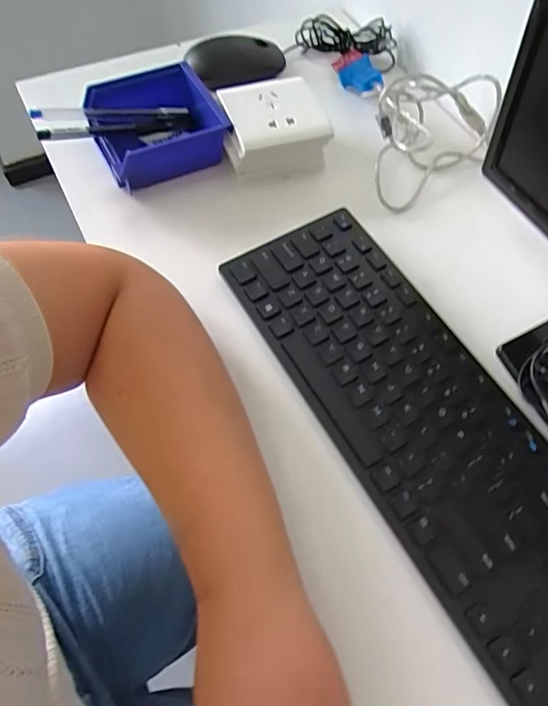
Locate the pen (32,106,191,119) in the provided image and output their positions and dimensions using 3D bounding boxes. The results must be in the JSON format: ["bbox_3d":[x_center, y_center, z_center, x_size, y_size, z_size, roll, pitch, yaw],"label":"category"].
[{"bbox_3d":[-0.151,-0.227,0.466,0.142,0.012,0.012,-13,64,-24],"label":"pen"}]

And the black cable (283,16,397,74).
[{"bbox_3d":[0.077,-0.352,0.559,0.122,0.051,0.035,6,62,3],"label":"black cable"}]

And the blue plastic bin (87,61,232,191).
[{"bbox_3d":[-0.108,-0.212,0.468,0.114,0.050,0.110,-23,65,-12],"label":"blue plastic bin"}]

